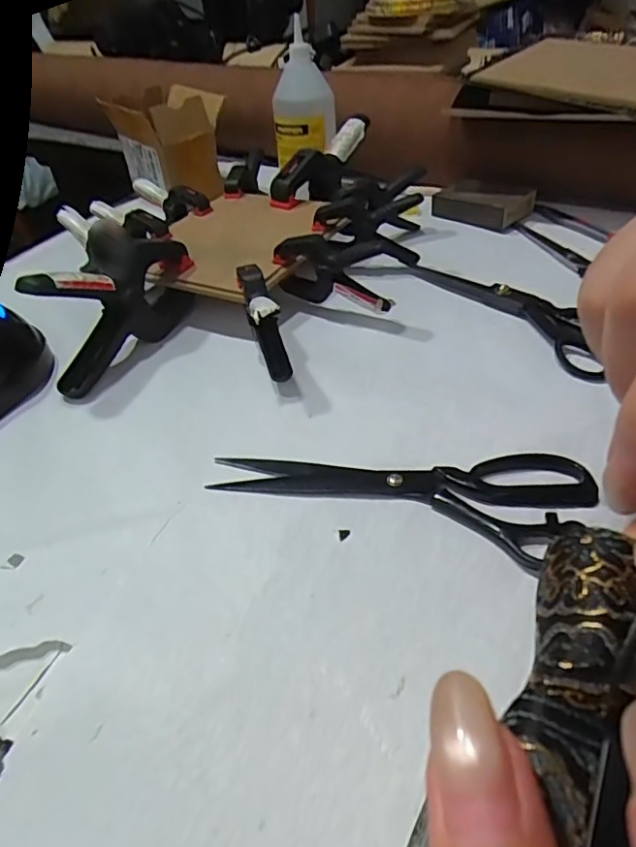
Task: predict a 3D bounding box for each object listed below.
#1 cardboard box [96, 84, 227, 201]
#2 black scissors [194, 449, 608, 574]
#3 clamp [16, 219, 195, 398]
[{"bbox_3d":[-0.197,-0.374,0.741,0.107,0.111,0.115,-29,48,-25],"label":"cardboard box"},{"bbox_3d":[0.051,0.038,0.361,0.237,0.012,0.079,9,44,15],"label":"black scissors"},{"bbox_3d":[-0.168,-0.111,0.467,0.031,0.113,0.156,17,47,22],"label":"clamp"}]

